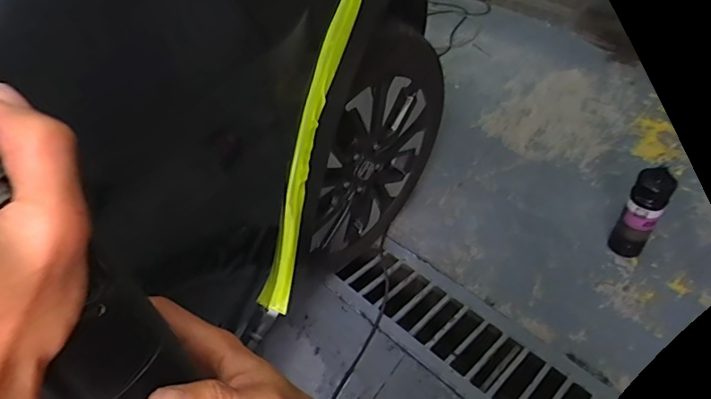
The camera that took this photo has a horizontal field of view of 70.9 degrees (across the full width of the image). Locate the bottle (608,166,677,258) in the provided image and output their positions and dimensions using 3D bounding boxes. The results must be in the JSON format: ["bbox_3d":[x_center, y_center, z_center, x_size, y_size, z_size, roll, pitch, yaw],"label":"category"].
[{"bbox_3d":[0.680,0.039,1.196,0.081,0.255,0.061,21,48,26],"label":"bottle"}]

